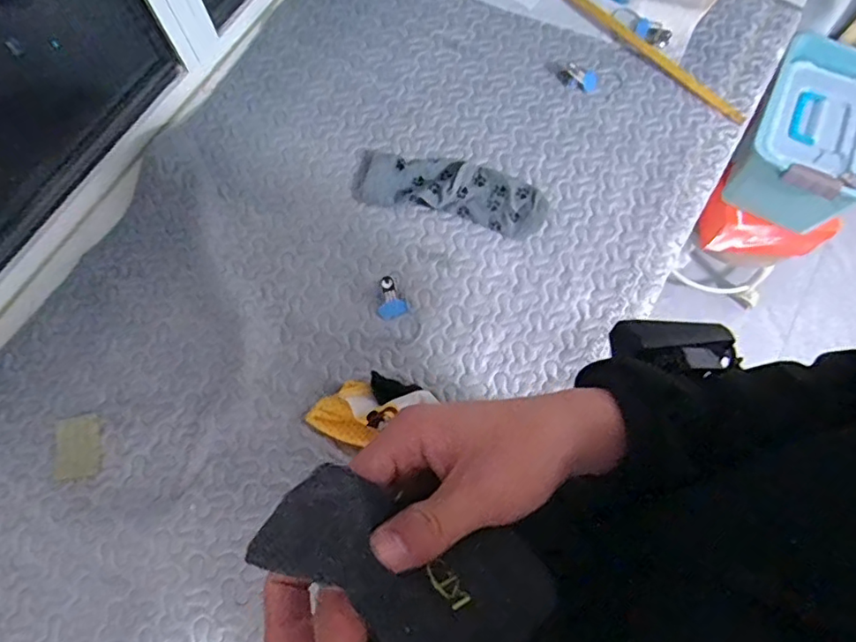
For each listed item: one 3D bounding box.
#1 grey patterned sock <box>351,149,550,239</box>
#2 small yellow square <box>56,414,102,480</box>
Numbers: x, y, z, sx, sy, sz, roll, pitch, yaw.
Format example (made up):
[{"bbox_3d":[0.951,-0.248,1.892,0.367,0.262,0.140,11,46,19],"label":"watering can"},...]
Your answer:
[{"bbox_3d":[0.031,-0.185,0.792,0.266,0.022,0.092,15,72,6],"label":"grey patterned sock"},{"bbox_3d":[-0.419,0.151,0.689,0.051,0.006,0.074,-14,72,-4],"label":"small yellow square"}]

